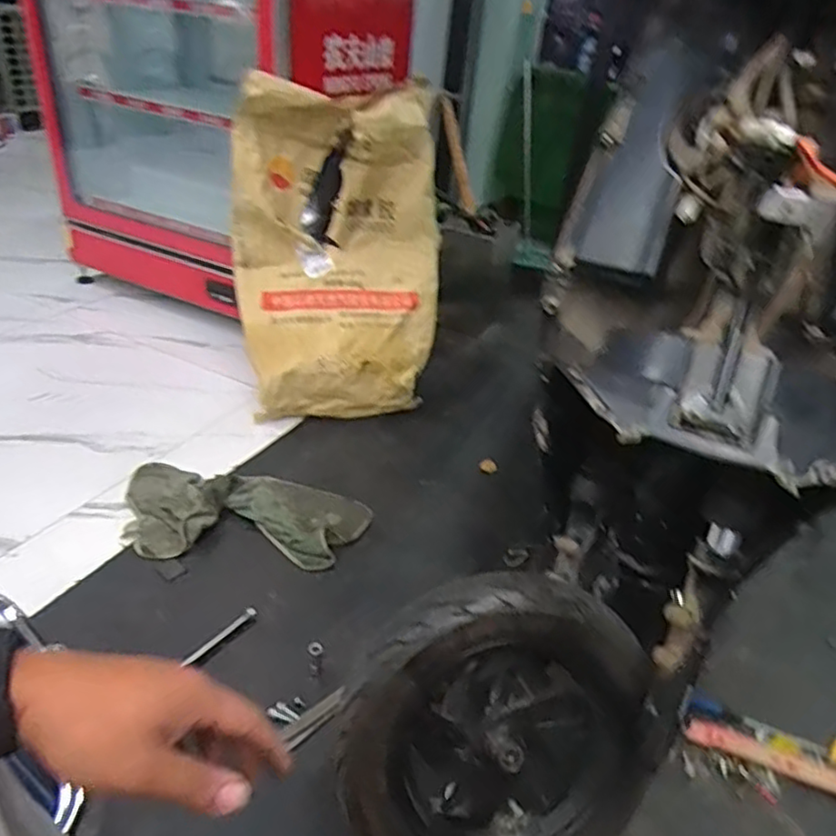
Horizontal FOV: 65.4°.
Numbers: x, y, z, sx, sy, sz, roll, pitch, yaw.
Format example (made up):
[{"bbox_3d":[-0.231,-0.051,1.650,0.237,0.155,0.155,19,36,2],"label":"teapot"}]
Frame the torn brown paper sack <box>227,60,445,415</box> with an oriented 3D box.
[{"bbox_3d":[-0.204,-0.425,1.674,0.523,0.670,0.517,1,33,-9],"label":"torn brown paper sack"}]

